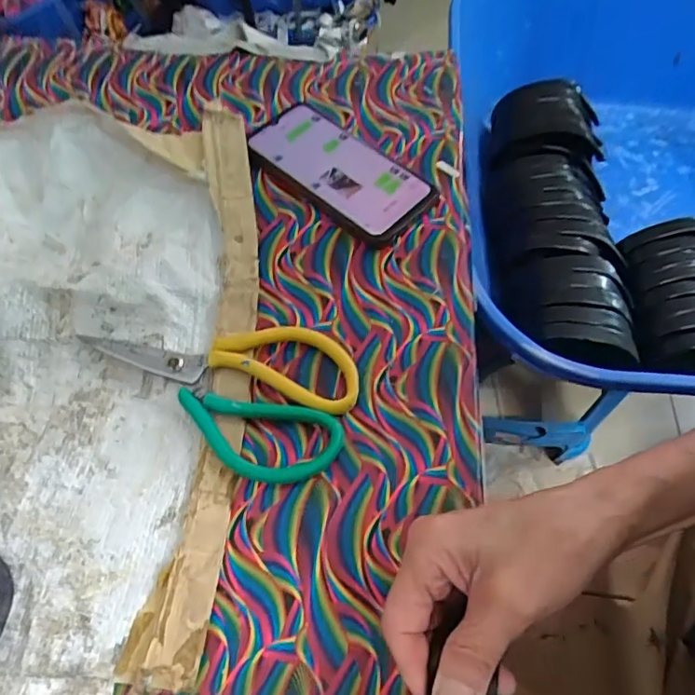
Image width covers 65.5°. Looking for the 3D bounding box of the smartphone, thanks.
[{"bbox_3d":[-0.011,-0.150,0.446,0.168,0.010,0.081,39,69,18],"label":"smartphone"}]

